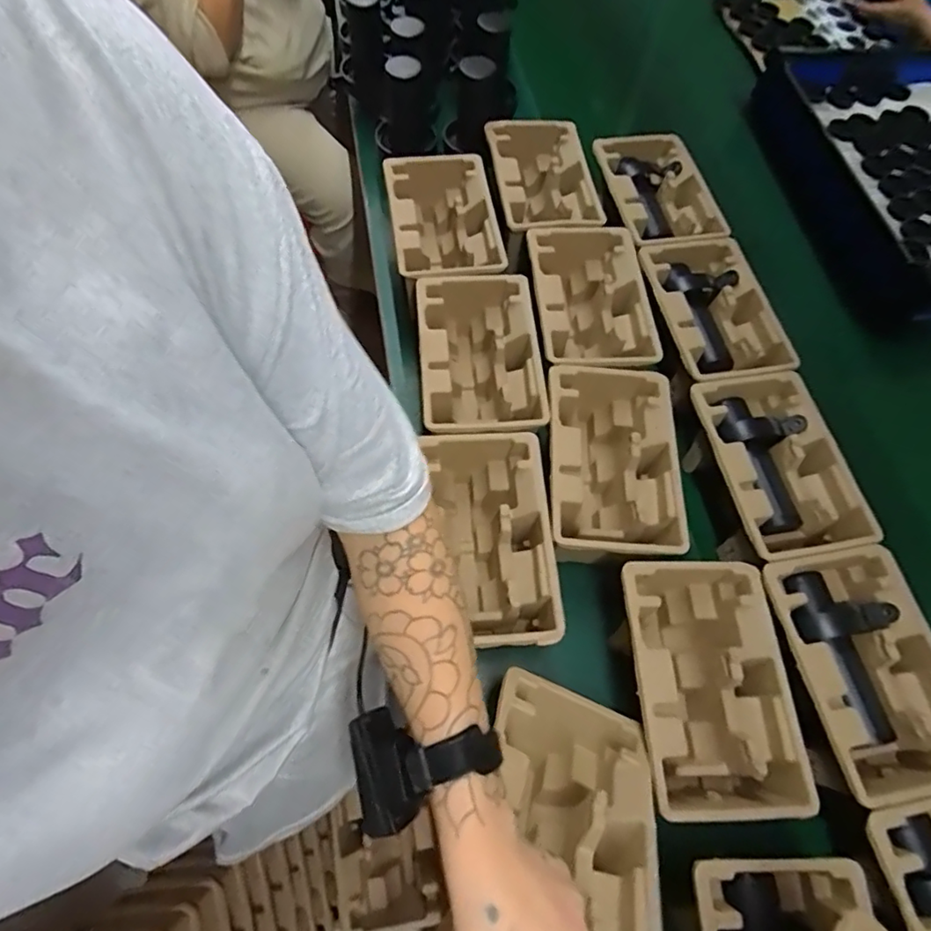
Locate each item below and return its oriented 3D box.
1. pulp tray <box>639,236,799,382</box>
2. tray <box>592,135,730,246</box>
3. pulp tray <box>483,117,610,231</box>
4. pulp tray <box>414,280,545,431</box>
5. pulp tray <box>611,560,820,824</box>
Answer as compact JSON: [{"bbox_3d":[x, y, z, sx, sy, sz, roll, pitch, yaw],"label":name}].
[{"bbox_3d":[0.334,-0.209,0.759,0.155,0.061,0.230,-12,62,-4],"label":"pulp tray"},{"bbox_3d":[0.292,-0.426,0.857,0.159,0.047,0.249,-10,62,-3],"label":"tray"},{"bbox_3d":[0.113,-0.425,0.840,0.145,0.075,0.228,-11,62,-4],"label":"pulp tray"},{"bbox_3d":[0.018,-0.124,0.732,0.146,0.132,0.237,-5,61,0],"label":"pulp tray"},{"bbox_3d":[0.237,0.224,0.565,0.145,0.109,0.226,-1,61,1],"label":"pulp tray"}]

